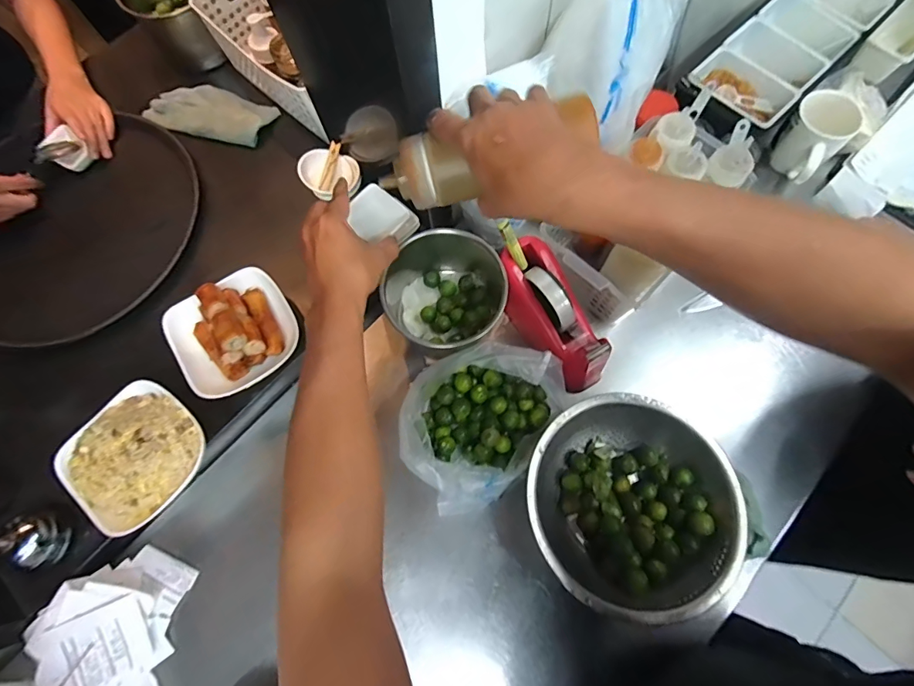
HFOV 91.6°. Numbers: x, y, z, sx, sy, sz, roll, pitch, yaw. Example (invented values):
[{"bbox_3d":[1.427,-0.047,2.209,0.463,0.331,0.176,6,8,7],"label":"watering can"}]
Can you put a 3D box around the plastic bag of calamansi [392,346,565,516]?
[{"bbox_3d":[0.028,0.089,0.552,0.157,0.118,0.214,39,77,13],"label":"plastic bag of calamansi"}]

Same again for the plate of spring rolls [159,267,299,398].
[{"bbox_3d":[-0.292,-0.012,0.589,0.150,0.082,0.138,-35,74,-9],"label":"plate of spring rolls"}]

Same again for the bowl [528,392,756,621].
[{"bbox_3d":[0.197,0.181,0.531,0.227,0.100,0.211,0,72,1],"label":"bowl"}]

